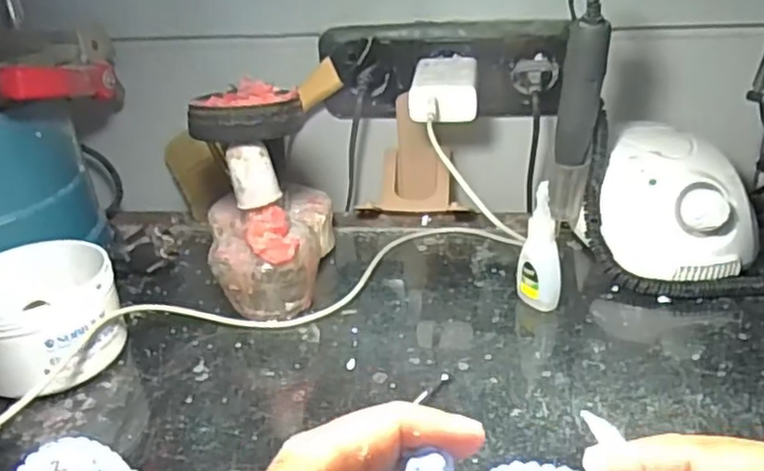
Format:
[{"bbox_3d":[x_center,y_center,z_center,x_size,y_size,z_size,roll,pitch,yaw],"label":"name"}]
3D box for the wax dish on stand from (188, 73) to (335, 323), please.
[{"bbox_3d":[-0.078,-0.021,0.472,0.080,0.148,0.092,-7,28,-7],"label":"wax dish on stand"}]

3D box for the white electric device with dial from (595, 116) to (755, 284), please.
[{"bbox_3d":[0.220,-0.021,0.511,0.106,0.083,0.113,10,30,24],"label":"white electric device with dial"}]

